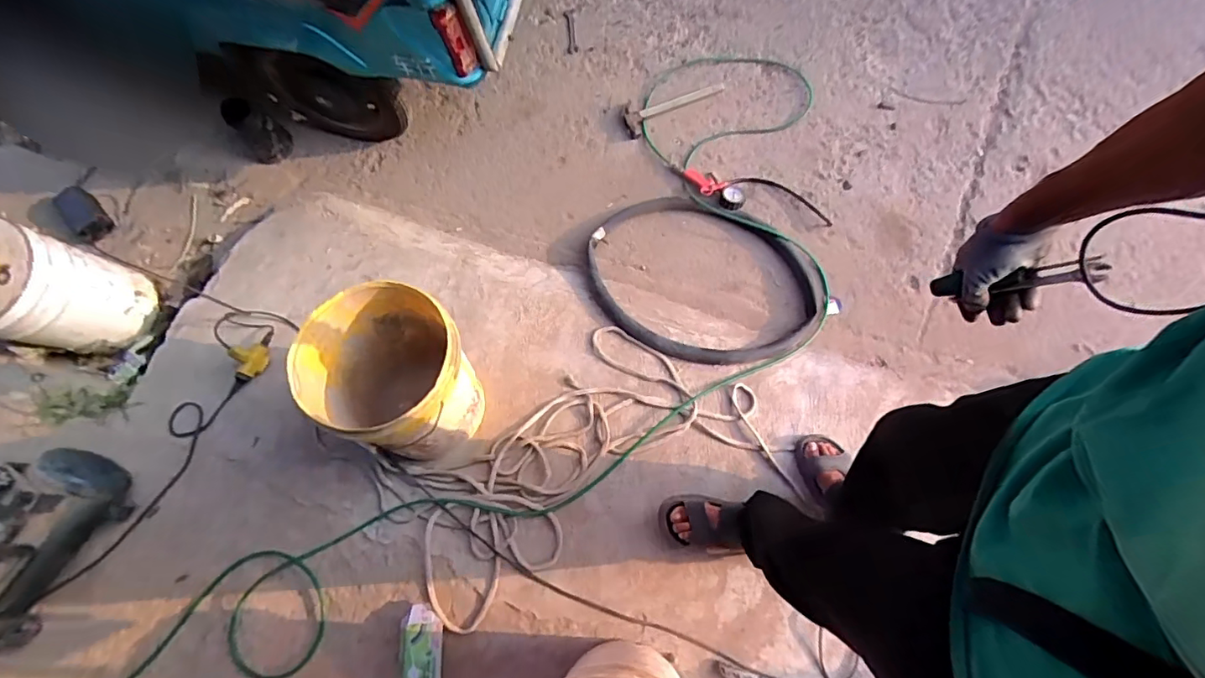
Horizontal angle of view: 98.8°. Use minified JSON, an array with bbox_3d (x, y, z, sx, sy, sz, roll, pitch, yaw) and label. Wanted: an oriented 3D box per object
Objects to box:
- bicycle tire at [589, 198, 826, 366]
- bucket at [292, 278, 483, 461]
[{"bbox_3d":[0.270,-0.155,1.430,0.674,0.055,0.500,25,74,9],"label":"bicycle tire"},{"bbox_3d":[-0.425,0.086,1.117,0.290,0.344,0.300,-1,75,5],"label":"bucket"}]

